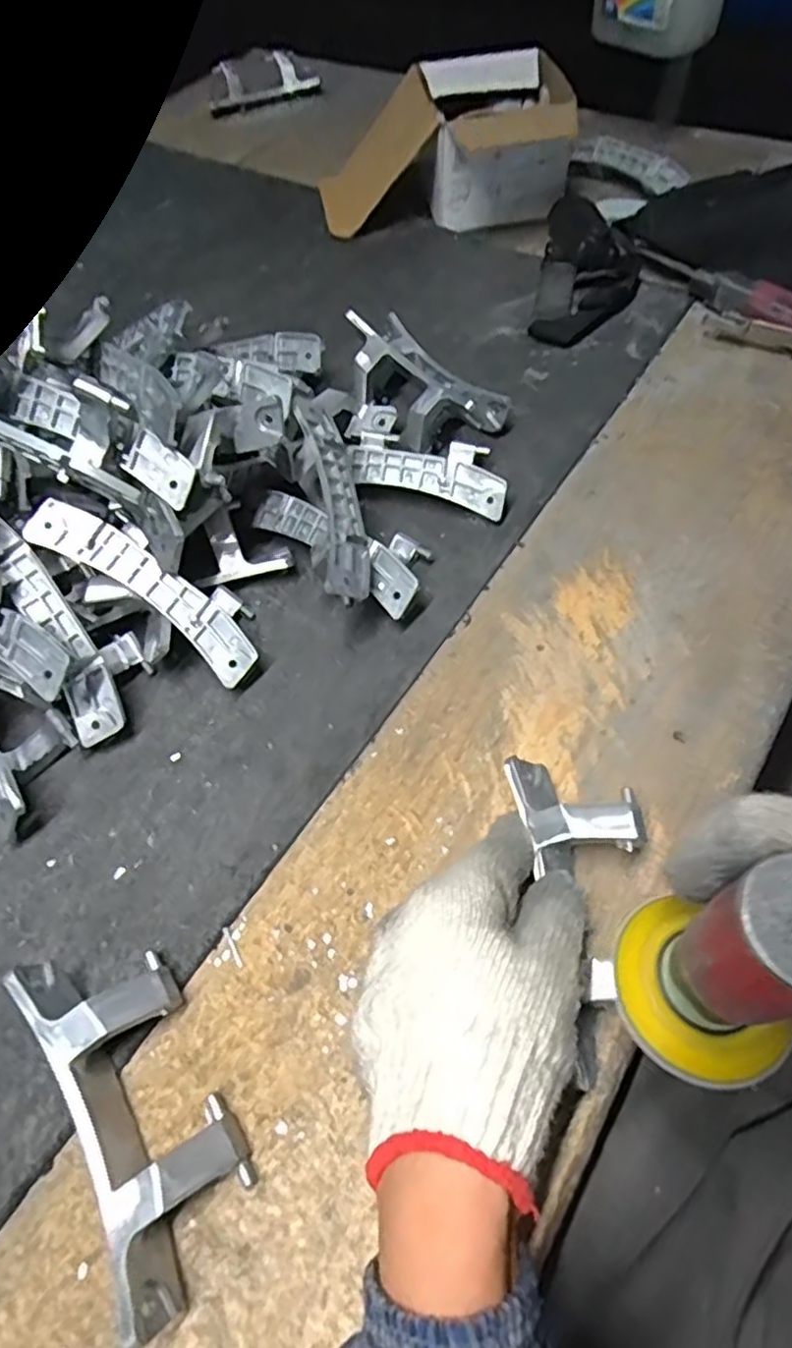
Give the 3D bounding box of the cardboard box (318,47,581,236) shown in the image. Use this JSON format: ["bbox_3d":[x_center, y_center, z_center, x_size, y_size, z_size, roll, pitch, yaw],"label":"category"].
[{"bbox_3d":[0.047,-0.545,0.698,0.253,0.093,0.169,1,59,4],"label":"cardboard box"}]

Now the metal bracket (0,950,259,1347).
[{"bbox_3d":[-0.113,0.188,0.299,0.057,0.038,0.149,-30,62,-14],"label":"metal bracket"}]

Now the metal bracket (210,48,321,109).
[{"bbox_3d":[-0.178,-0.788,0.892,0.149,0.035,0.069,-18,60,-7],"label":"metal bracket"}]

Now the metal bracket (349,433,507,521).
[{"bbox_3d":[0.026,-0.154,0.497,0.123,0.033,0.056,18,62,14],"label":"metal bracket"}]

